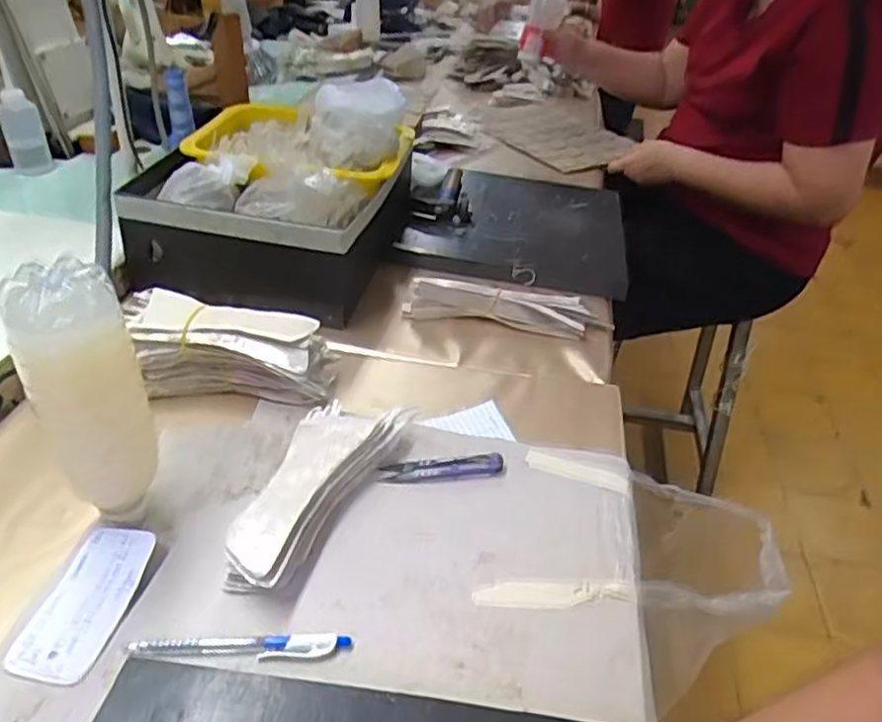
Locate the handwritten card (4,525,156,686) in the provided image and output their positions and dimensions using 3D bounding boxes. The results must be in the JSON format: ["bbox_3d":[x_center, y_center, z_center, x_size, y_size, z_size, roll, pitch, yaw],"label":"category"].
[{"bbox_3d":[-0.229,0.154,0.438,0.052,0.004,0.104,7,43,8],"label":"handwritten card"}]

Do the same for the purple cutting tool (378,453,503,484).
[{"bbox_3d":[0.001,0.087,0.554,0.099,0.009,0.024,0,36,-7],"label":"purple cutting tool"}]

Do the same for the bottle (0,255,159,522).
[{"bbox_3d":[-0.226,0.037,0.441,0.064,0.200,0.051,-17,41,-28],"label":"bottle"}]

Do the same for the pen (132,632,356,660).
[{"bbox_3d":[-0.123,0.177,0.419,0.131,0.009,0.014,1,36,-6],"label":"pen"}]

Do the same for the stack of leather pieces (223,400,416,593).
[{"bbox_3d":[-0.099,0.089,0.515,0.071,0.037,0.195,19,38,18],"label":"stack of leather pieces"}]

